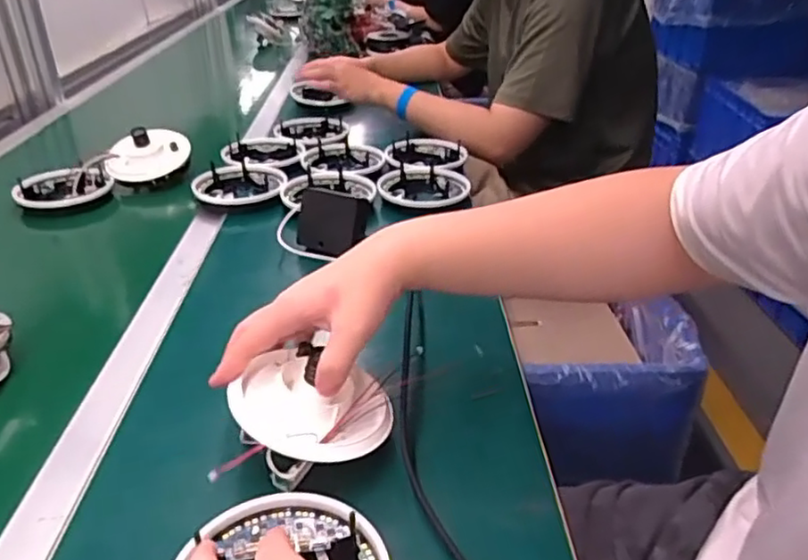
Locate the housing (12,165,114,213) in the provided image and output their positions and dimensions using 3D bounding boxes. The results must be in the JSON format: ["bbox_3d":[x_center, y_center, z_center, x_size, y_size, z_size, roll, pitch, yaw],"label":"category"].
[{"bbox_3d":[-0.499,-0.133,0.942,0.127,0.035,0.124,-18,36,-27],"label":"housing"}]

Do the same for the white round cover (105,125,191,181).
[{"bbox_3d":[-0.390,-0.188,0.983,0.122,0.040,0.084,-12,74,-21],"label":"white round cover"}]

